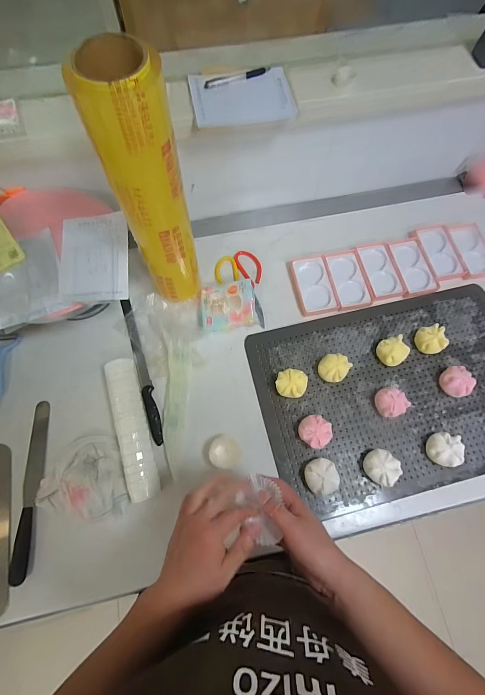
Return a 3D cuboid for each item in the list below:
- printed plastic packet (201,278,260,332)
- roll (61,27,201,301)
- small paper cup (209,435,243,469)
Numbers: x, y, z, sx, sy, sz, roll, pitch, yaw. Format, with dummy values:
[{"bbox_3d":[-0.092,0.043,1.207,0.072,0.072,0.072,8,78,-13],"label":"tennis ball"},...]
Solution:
[{"bbox_3d":[-0.030,-0.094,0.737,0.127,0.055,0.107,-5,71,-3],"label":"printed plastic packet"},{"bbox_3d":[-0.143,-0.228,0.567,0.103,0.465,0.094,0,70,-1],"label":"roll"},{"bbox_3d":[-0.032,0.207,0.649,0.063,0.041,0.062,0,71,-1],"label":"small paper cup"}]

